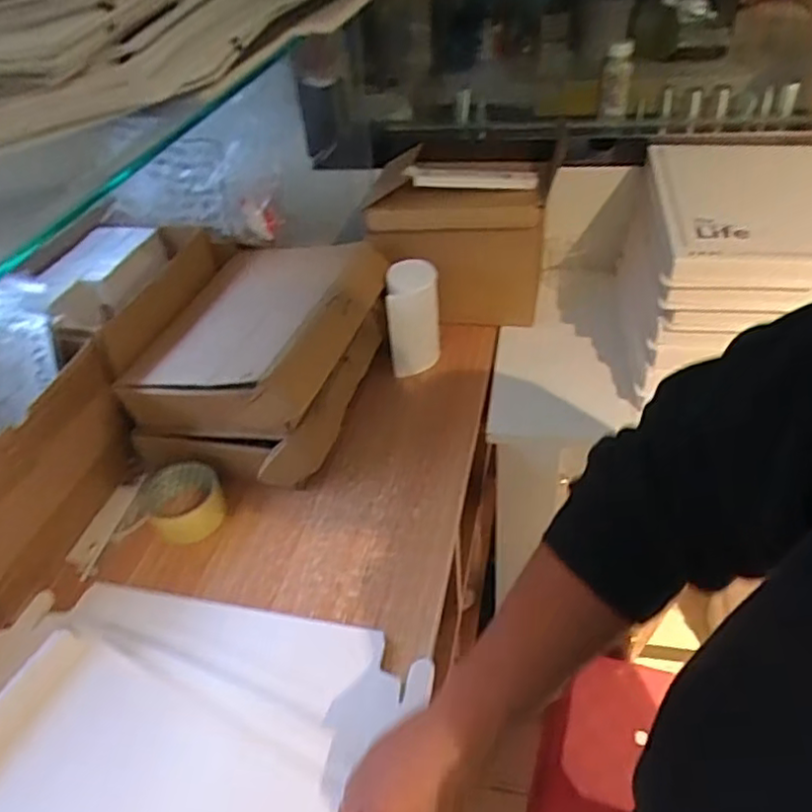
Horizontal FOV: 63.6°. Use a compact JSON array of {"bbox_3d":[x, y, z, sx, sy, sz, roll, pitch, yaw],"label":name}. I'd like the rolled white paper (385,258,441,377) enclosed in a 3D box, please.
[{"bbox_3d":[0.010,-0.124,0.909,0.072,0.140,0.082,-6,41,-1],"label":"rolled white paper"}]

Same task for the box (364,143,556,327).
[{"bbox_3d":[0.078,-0.249,0.980,0.256,0.202,0.189,-3,41,3],"label":"box"}]

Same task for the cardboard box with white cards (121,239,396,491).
[{"bbox_3d":[-0.182,-0.071,0.828,0.245,0.151,0.333,8,43,14],"label":"cardboard box with white cards"}]

